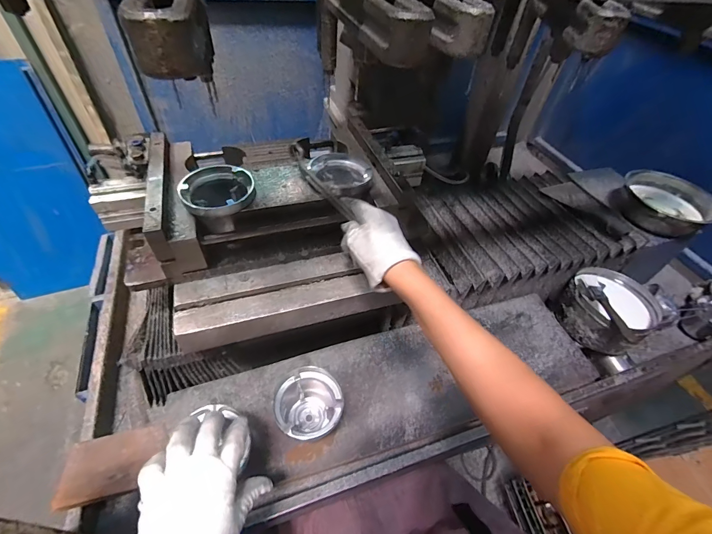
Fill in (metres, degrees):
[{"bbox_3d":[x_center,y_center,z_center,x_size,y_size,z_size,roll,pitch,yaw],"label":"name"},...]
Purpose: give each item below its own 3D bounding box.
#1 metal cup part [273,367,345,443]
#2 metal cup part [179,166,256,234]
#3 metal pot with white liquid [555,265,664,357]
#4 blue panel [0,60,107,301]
[{"bbox_3d":[-0.067,0.202,0.486,0.089,0.077,0.088,3,48,-4],"label":"metal cup part"},{"bbox_3d":[-0.187,-0.095,0.473,0.091,0.053,0.091,-12,50,-16],"label":"metal cup part"},{"bbox_3d":[0.489,0.079,0.673,0.159,0.086,0.148,3,48,-4],"label":"metal pot with white liquid"},{"bbox_3d":[-1.150,-0.240,1.176,0.429,0.801,0.037,-18,45,-21],"label":"blue panel"}]

